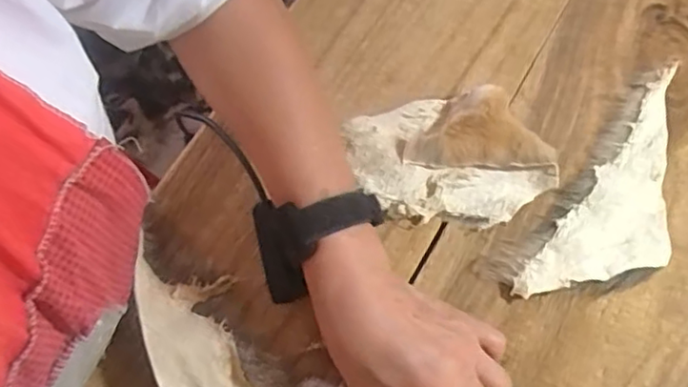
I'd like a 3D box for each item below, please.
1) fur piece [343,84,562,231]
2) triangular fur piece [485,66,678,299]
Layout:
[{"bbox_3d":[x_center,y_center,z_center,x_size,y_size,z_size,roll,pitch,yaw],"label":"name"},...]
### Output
[{"bbox_3d":[0.081,-0.028,0.474,0.148,0.032,0.100,-6,68,1],"label":"fur piece"},{"bbox_3d":[0.208,0.006,0.470,0.087,0.014,0.212,37,74,16],"label":"triangular fur piece"}]

